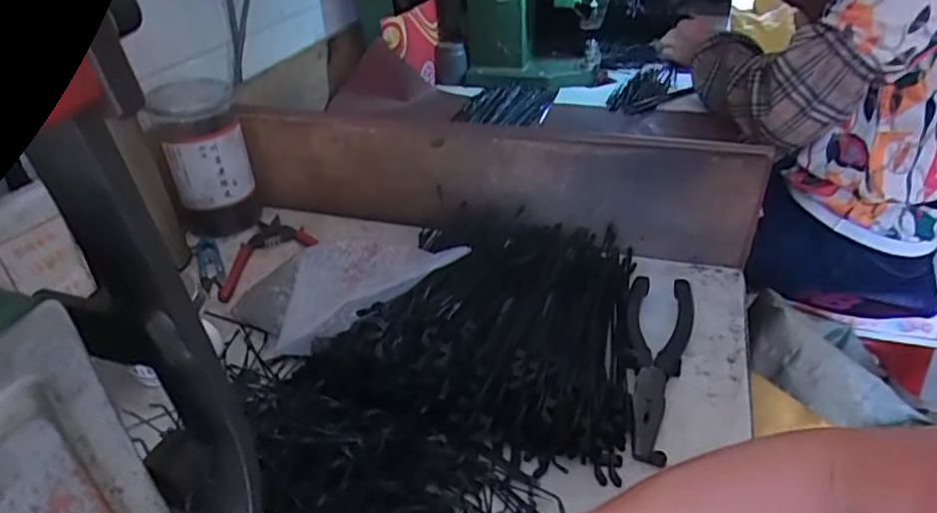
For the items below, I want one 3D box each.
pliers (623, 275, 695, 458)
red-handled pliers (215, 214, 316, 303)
[{"bbox_3d":[0.141,0.074,0.467,0.051,0.012,0.182,10,36,17],"label":"pliers"},{"bbox_3d":[-0.223,-0.002,0.633,0.079,0.012,0.118,24,43,33],"label":"red-handled pliers"}]

